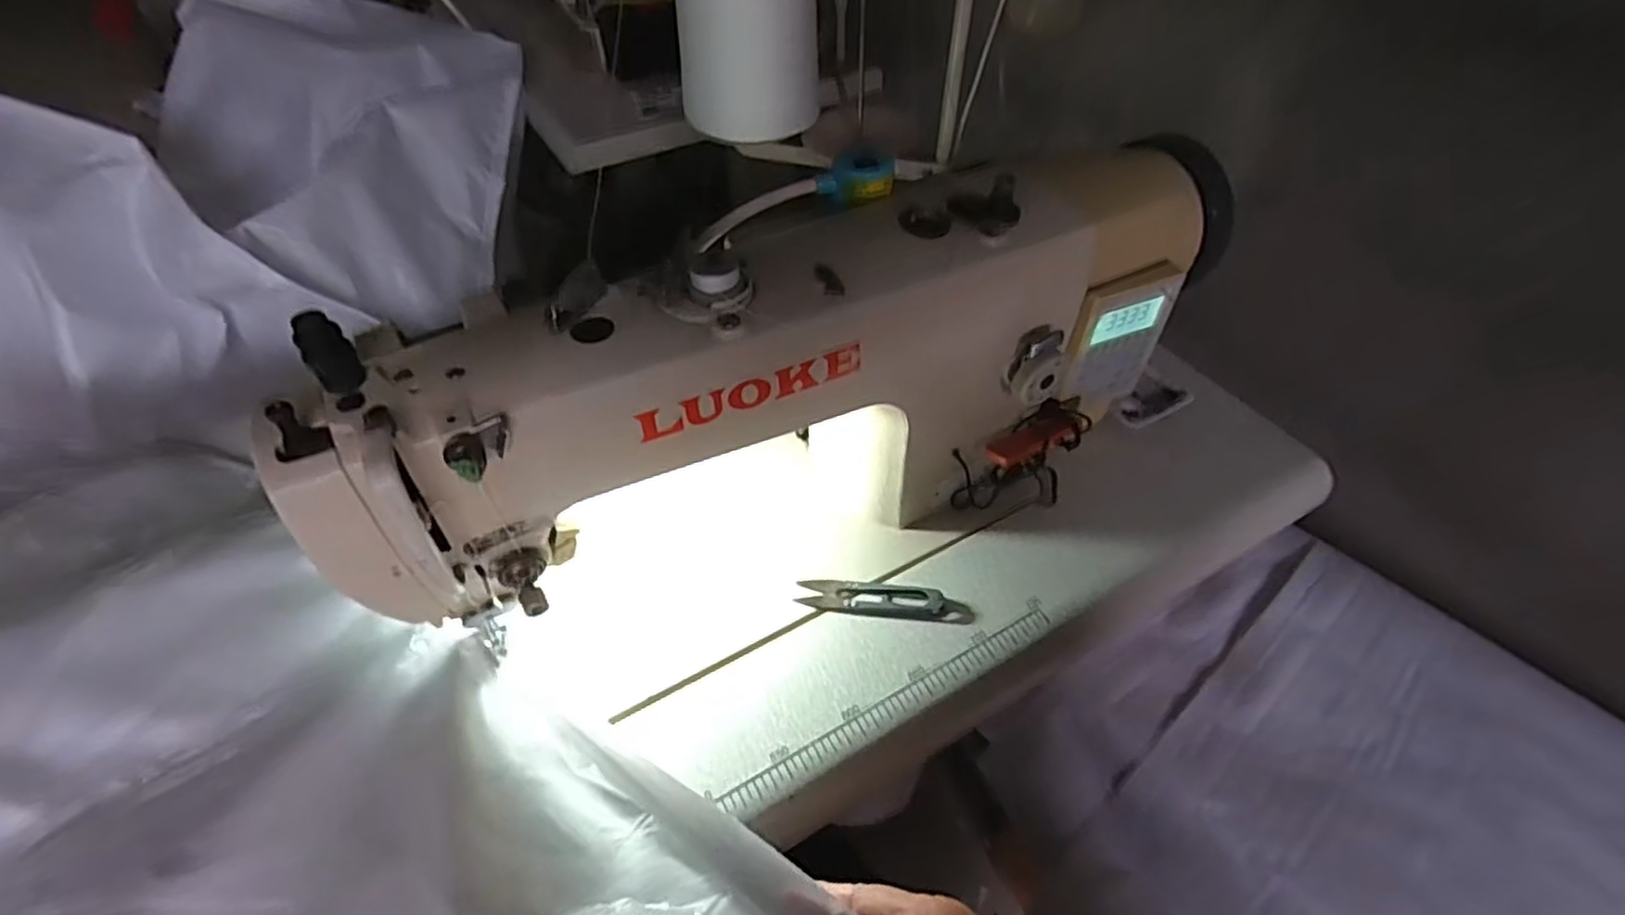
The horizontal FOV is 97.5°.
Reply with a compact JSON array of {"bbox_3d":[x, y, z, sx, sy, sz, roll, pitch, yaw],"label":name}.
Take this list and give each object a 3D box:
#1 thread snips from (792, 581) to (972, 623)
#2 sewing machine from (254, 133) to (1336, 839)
[{"bbox_3d":[0.051,0.097,0.492,0.118,0.010,0.023,6,48,5],"label":"thread snips"},{"bbox_3d":[0.062,-0.009,0.437,0.608,0.222,0.200,-24,52,-20],"label":"sewing machine"}]

